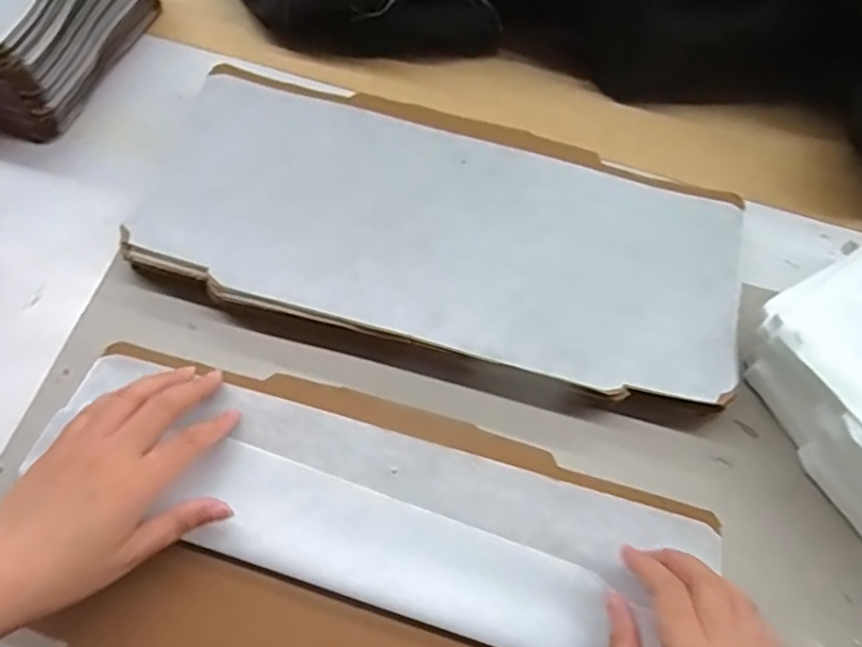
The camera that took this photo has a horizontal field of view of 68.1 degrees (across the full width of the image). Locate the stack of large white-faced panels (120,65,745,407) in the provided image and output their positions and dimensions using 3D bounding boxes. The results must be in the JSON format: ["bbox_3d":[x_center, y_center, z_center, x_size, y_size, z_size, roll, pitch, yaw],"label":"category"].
[{"bbox_3d":[0.009,-0.069,0.469,0.418,0.042,0.190,14,65,3],"label":"stack of large white-faced panels"}]

